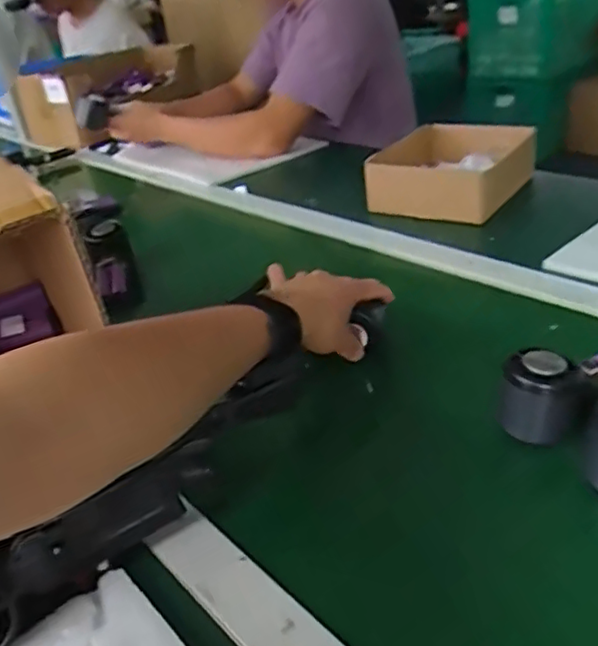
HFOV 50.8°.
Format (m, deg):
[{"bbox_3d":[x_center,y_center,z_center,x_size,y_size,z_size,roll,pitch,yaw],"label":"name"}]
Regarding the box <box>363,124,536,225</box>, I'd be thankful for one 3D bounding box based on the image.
[{"bbox_3d":[0.221,-0.225,0.916,0.181,0.078,0.215,13,37,31],"label":"box"}]

